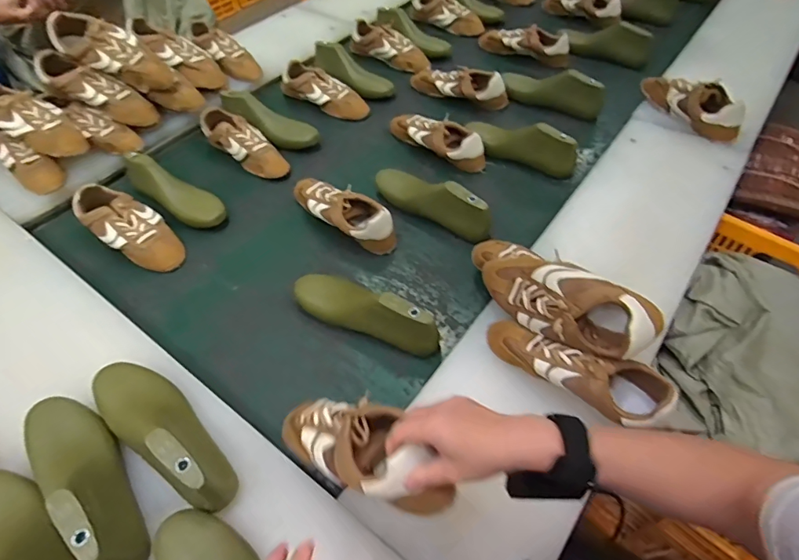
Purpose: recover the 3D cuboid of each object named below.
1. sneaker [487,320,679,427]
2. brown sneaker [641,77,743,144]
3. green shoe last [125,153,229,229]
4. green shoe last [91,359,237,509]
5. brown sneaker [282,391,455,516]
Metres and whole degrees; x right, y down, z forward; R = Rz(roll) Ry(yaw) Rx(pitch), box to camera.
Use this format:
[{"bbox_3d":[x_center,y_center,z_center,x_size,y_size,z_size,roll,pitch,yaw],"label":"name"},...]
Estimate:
[{"bbox_3d":[0.234,0.116,0.624,0.233,0.077,0.088,30,60,22],"label":"sneaker"},{"bbox_3d":[0.648,-0.405,1.020,0.082,0.077,0.262,-13,54,-7],"label":"brown sneaker"},{"bbox_3d":[-0.455,-0.188,0.925,0.250,0.089,0.081,33,61,24],"label":"green shoe last"},{"bbox_3d":[-0.304,0.174,0.574,0.268,0.073,0.085,28,57,23],"label":"green shoe last"},{"bbox_3d":[-0.047,0.177,0.499,0.217,0.080,0.087,11,49,41],"label":"brown sneaker"}]

